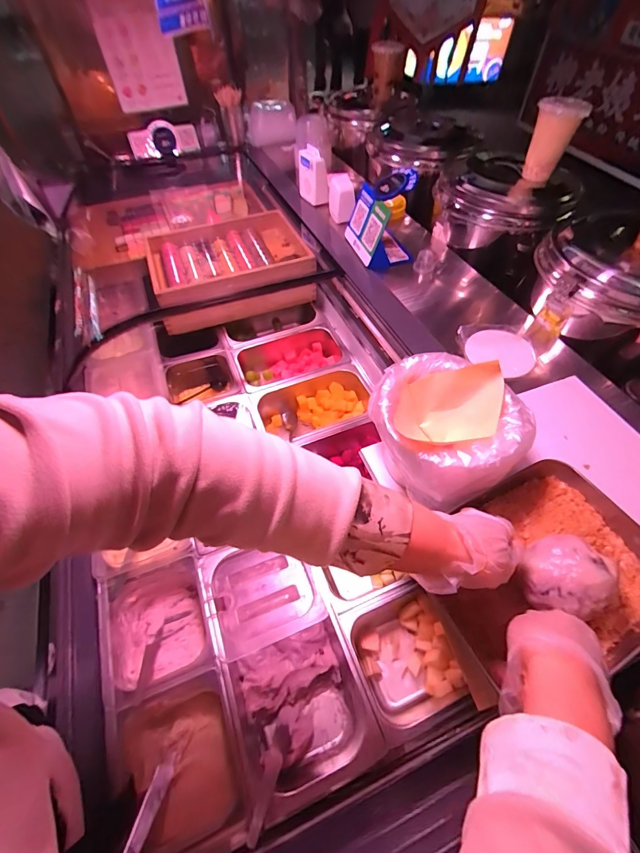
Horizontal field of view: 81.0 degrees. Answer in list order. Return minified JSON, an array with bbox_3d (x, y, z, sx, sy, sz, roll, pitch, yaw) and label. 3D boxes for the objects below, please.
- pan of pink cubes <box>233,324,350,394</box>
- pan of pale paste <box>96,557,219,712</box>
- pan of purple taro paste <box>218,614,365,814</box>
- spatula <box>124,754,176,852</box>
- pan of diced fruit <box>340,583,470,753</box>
[{"bbox_3d":[-0.065,-0.156,0.957,0.270,0.084,0.166,-15,55,-11],"label":"pan of pink cubes"},{"bbox_3d":[-0.252,0.324,0.600,0.152,0.099,0.179,-18,56,-13],"label":"pan of pale paste"},{"bbox_3d":[-0.028,0.402,0.542,0.171,0.100,0.162,-15,55,-11],"label":"pan of purple taro paste"},{"bbox_3d":[-0.210,0.473,0.439,0.019,0.019,0.144,8,23,5],"label":"spatula"},{"bbox_3d":[0.131,0.353,0.575,0.164,0.099,0.165,-18,56,-13],"label":"pan of diced fruit"}]

